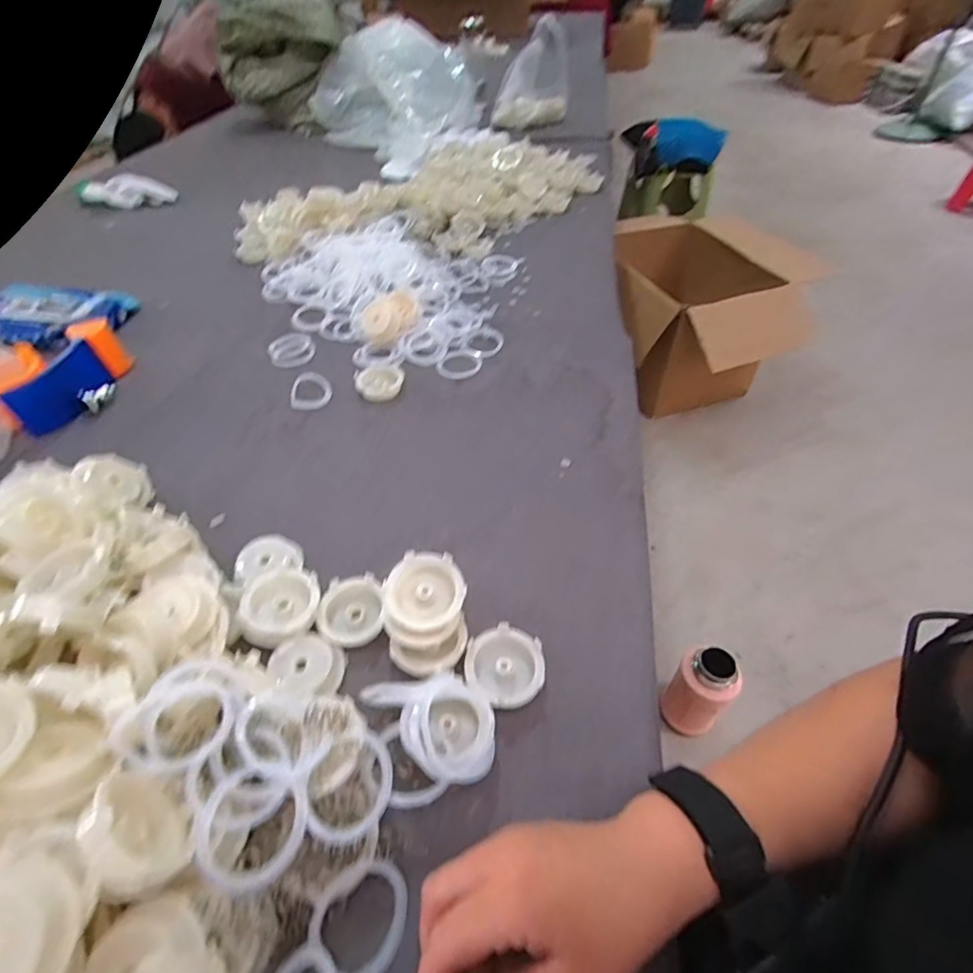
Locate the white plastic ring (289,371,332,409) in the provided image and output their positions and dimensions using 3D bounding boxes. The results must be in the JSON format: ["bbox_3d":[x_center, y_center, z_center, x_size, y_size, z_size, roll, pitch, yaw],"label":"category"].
[{"bbox_3d":[-0.204,-0.113,0.592,0.046,0.007,0.055,-3,59,-6],"label":"white plastic ring"}]

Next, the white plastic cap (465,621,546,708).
[{"bbox_3d":[0.013,0.125,0.353,0.053,0.014,0.056,-1,48,1],"label":"white plastic cap"}]

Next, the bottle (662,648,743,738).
[{"bbox_3d":[0.378,0.364,0.899,0.078,0.210,0.095,-36,56,-27],"label":"bottle"}]

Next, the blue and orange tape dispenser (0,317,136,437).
[{"bbox_3d":[-0.489,-0.125,0.583,0.078,0.065,0.152,13,49,14],"label":"blue and orange tape dispenser"}]

